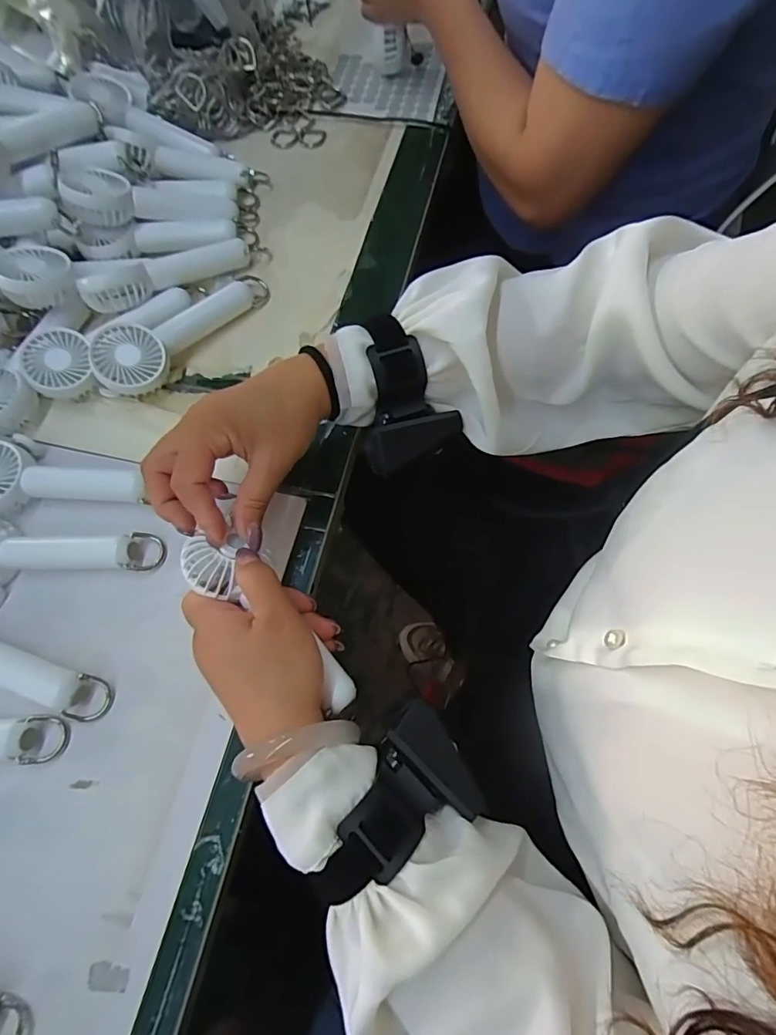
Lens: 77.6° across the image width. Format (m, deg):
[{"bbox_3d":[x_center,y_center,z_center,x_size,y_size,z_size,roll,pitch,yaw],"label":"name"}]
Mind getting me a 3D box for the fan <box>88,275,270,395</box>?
[{"bbox_3d":[-0.179,-0.167,0.418,0.048,0.039,0.166,38,75,14],"label":"fan"}]

